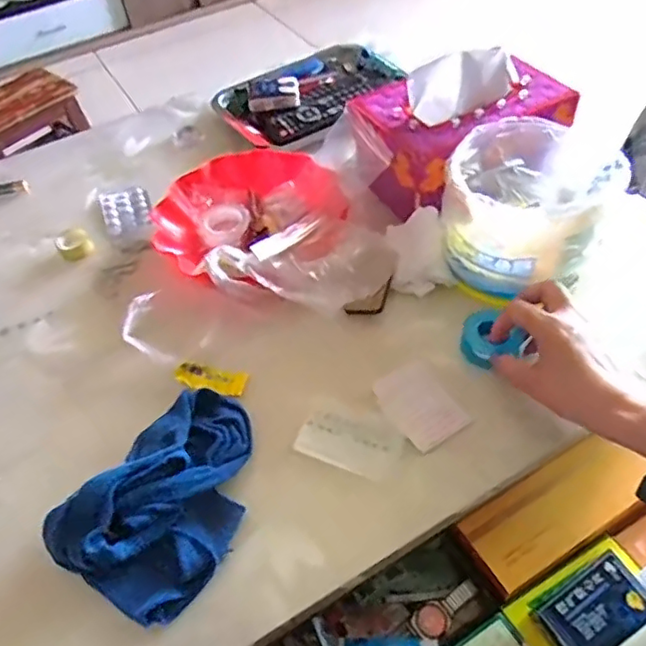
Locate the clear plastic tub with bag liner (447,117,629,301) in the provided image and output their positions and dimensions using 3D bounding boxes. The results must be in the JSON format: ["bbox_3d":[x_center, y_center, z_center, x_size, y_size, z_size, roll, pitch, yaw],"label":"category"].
[{"bbox_3d":[0.188,-0.106,0.567,0.140,0.103,0.148,28,58,25],"label":"clear plastic tub with bag liner"}]

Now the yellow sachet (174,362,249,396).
[{"bbox_3d":[-0.099,0.050,0.529,0.062,0.010,0.026,5,51,9],"label":"yellow sachet"}]

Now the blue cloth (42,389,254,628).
[{"bbox_3d":[-0.108,0.120,0.443,0.115,0.041,0.167,29,58,25],"label":"blue cloth"}]

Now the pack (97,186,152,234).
[{"bbox_3d":[-0.231,-0.136,0.708,0.055,0.005,0.070,-21,52,-12],"label":"pack"}]

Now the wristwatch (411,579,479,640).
[{"bbox_3d":[0.118,0.277,0.588,0.070,0.012,0.032,-34,56,-21],"label":"wristwatch"}]

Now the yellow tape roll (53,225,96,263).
[{"bbox_3d":[-0.274,-0.088,0.663,0.036,0.019,0.039,-2,50,3],"label":"yellow tape roll"}]

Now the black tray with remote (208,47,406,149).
[{"bbox_3d":[-0.022,-0.319,0.812,0.241,0.044,0.169,-30,54,-19],"label":"black tray with remote"}]

